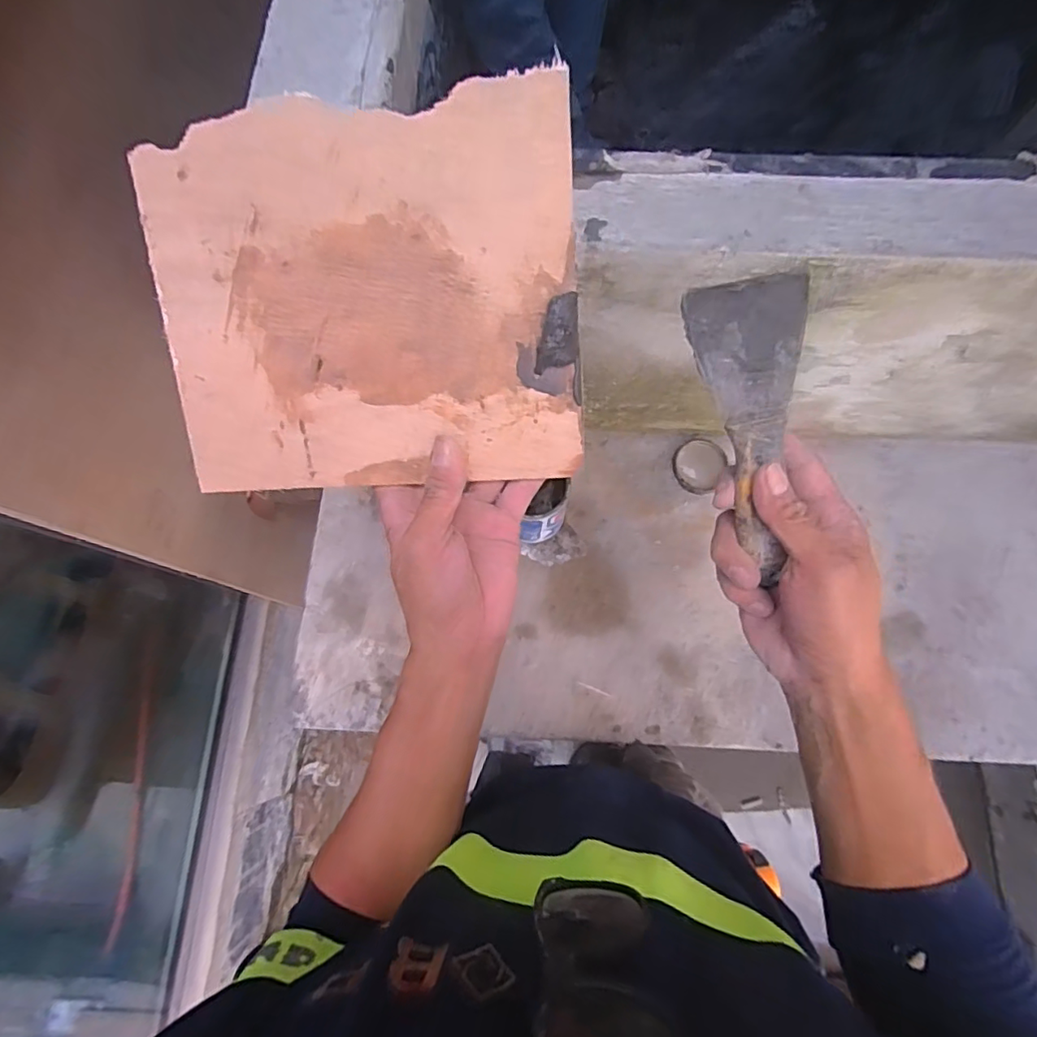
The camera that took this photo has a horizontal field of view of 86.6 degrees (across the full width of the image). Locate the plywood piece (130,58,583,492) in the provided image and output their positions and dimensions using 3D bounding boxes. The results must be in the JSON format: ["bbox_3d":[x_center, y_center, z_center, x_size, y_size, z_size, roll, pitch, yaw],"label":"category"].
[{"bbox_3d":[-0.084,-0.121,0.314,0.231,0.006,0.203,-3,106,0],"label":"plywood piece"}]

